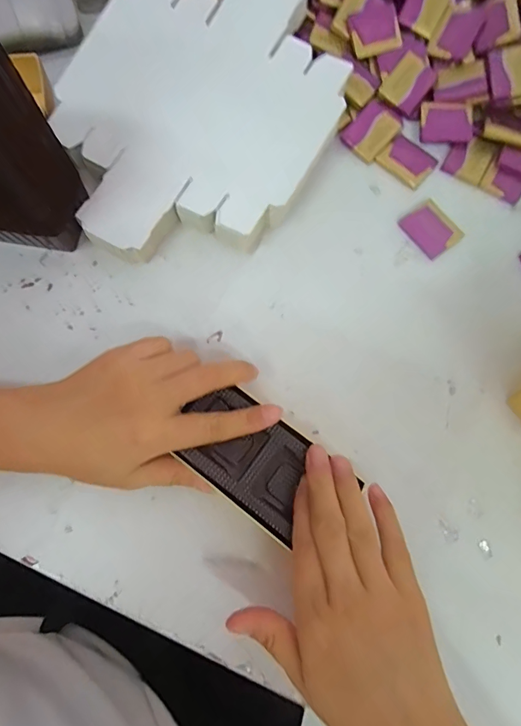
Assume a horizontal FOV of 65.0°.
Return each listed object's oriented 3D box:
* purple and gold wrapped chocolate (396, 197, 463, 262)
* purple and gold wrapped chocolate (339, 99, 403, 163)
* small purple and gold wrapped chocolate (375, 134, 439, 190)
[{"bbox_3d":[0.130,-0.102,0.309,0.034,0.004,0.039,-38,81,-7],"label":"purple and gold wrapped chocolate"},{"bbox_3d":[0.088,-0.183,0.320,0.033,0.007,0.044,42,81,8],"label":"purple and gold wrapped chocolate"},{"bbox_3d":[0.116,-0.159,0.321,0.039,0.004,0.033,41,81,8],"label":"small purple and gold wrapped chocolate"}]

